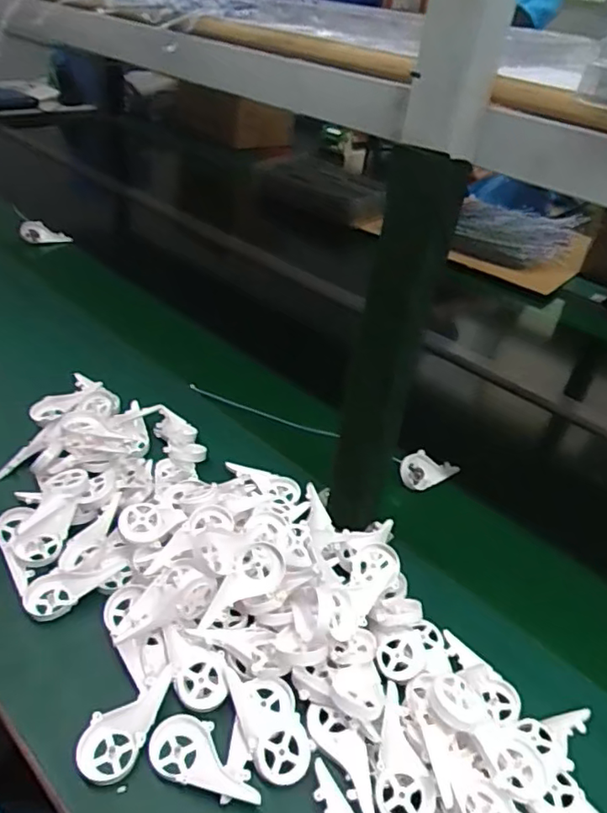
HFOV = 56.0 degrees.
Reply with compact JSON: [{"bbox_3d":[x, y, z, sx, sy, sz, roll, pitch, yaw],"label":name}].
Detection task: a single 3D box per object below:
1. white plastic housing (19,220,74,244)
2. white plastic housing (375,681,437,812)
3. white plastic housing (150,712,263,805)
[{"bbox_3d":[-0.512,-0.342,1.136,0.092,0.043,0.022,7,35,-26],"label":"white plastic housing"},{"bbox_3d":[0.074,0.268,0.439,0.041,0.013,0.095,-1,56,-8],"label":"white plastic housing"},{"bbox_3d":[-0.074,0.269,0.439,0.091,0.013,0.044,13,38,8],"label":"white plastic housing"}]

